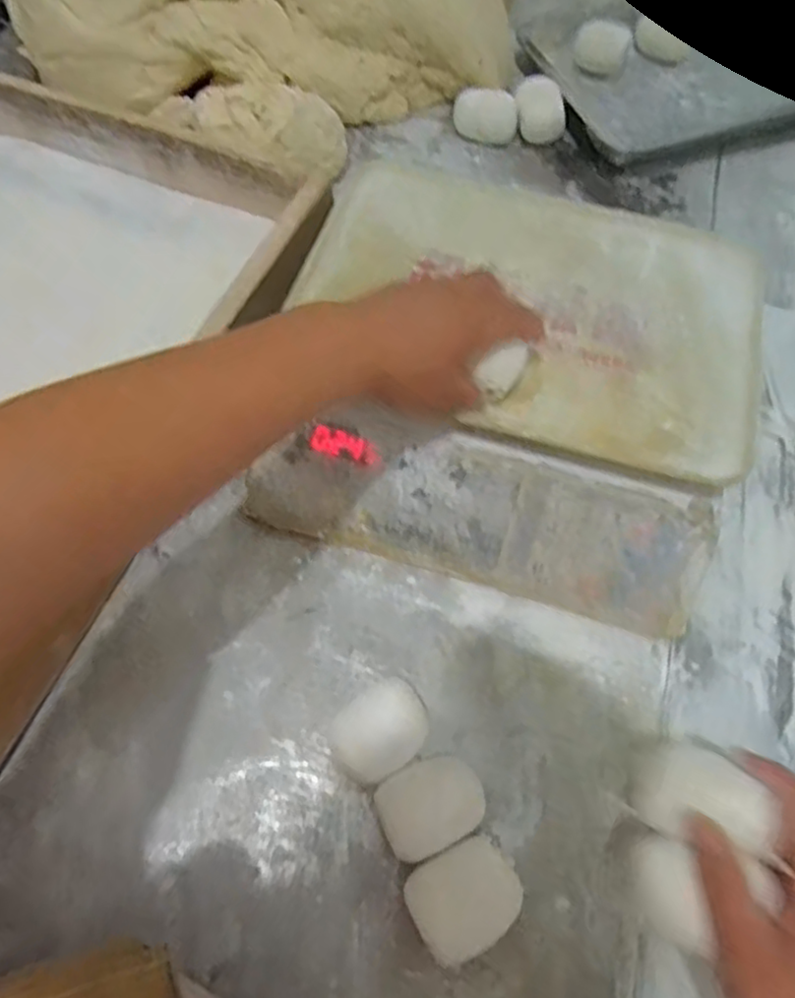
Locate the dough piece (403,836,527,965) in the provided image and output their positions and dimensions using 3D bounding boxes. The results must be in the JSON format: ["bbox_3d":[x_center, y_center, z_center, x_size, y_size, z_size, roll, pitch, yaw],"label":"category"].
[{"bbox_3d":[0.039,0.233,0.389,0.060,0.036,0.051,-27,67,-15],"label":"dough piece"}]

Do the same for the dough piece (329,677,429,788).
[{"bbox_3d":[-0.011,0.150,0.424,0.062,0.046,0.047,-38,70,-18],"label":"dough piece"}]

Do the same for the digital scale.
[{"bbox_3d":[0.086,-0.096,0.521,0.330,0.102,0.313,15,64,6],"label":"digital scale"}]

